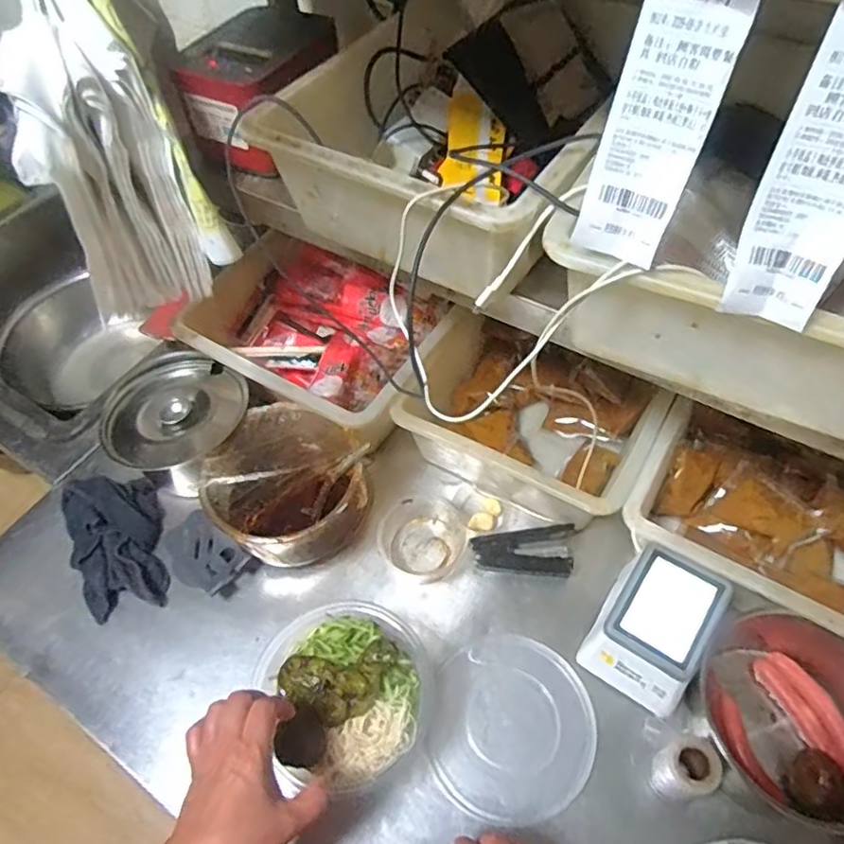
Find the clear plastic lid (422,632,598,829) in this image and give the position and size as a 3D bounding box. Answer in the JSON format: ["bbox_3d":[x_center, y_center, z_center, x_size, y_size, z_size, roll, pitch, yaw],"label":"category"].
[{"bbox_3d":[0.087,0.300,0.605,0.159,0.013,0.164,-2,54,3],"label":"clear plastic lid"}]

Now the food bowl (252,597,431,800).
[{"bbox_3d":[-0.072,0.260,0.593,0.152,0.082,0.165,-2,54,3],"label":"food bowl"}]

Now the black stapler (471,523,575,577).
[{"bbox_3d":[0.114,0.146,0.691,0.110,0.026,0.054,0,54,4],"label":"black stapler"}]

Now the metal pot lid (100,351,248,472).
[{"bbox_3d":[-0.305,-0.016,0.746,0.184,0.026,0.162,32,62,24],"label":"metal pot lid"}]

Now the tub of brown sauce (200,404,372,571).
[{"bbox_3d":[-0.152,0.084,0.714,0.166,0.107,0.163,-2,54,3],"label":"tub of brown sauce"}]

